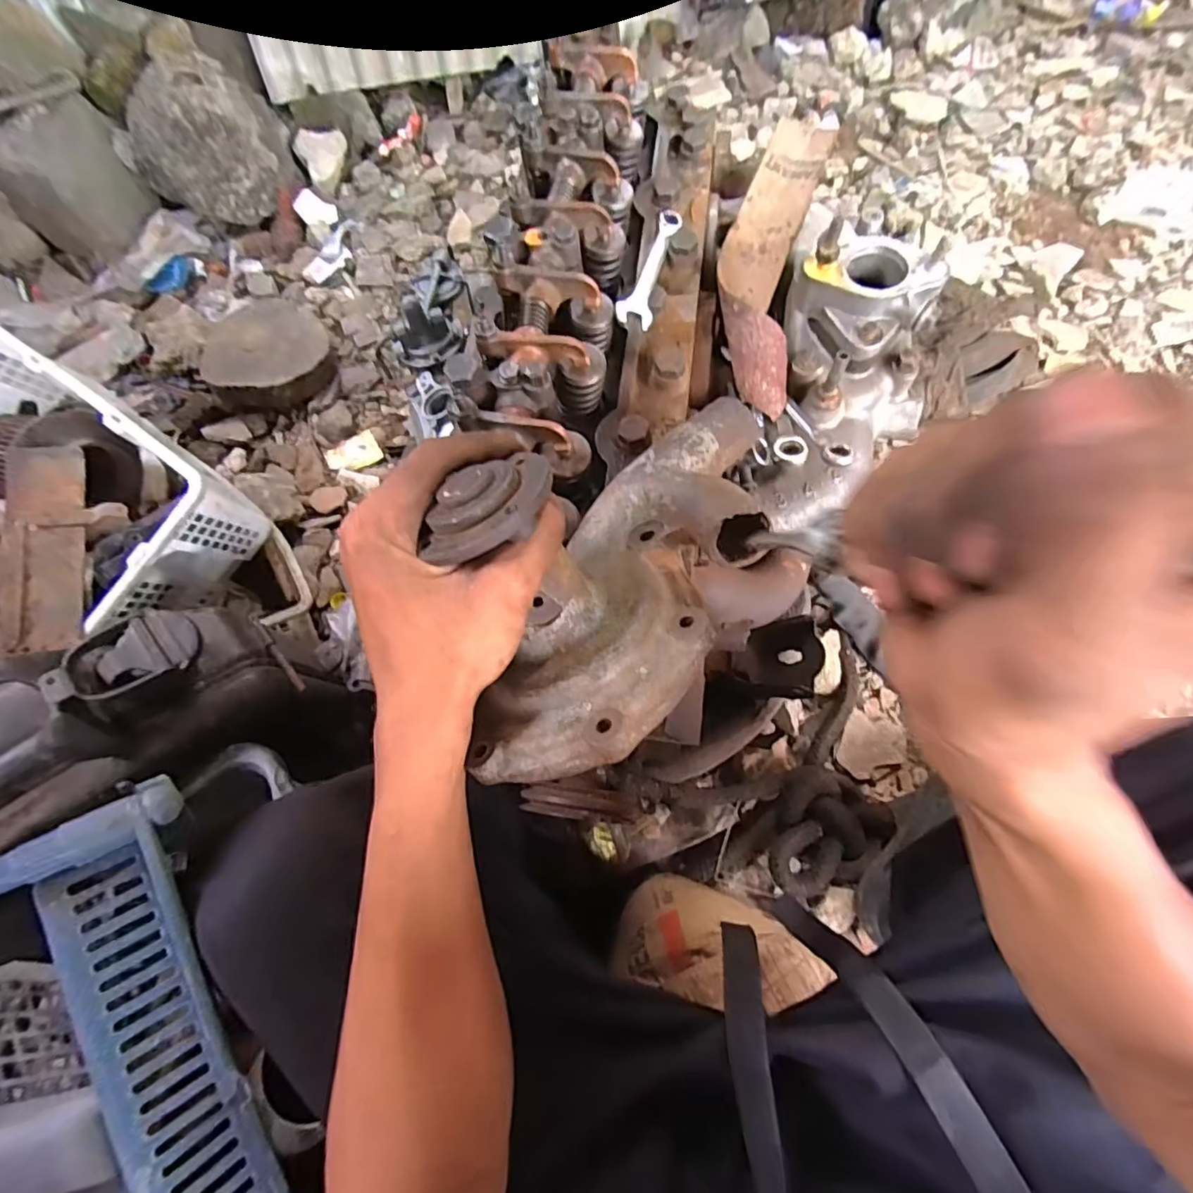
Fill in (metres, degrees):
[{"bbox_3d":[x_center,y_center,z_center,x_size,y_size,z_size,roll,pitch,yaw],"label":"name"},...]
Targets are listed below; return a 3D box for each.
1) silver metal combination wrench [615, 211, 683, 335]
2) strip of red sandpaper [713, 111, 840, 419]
[{"bbox_3d":[0.040,-0.242,0.409,0.025,0.007,0.136,17,62,-3],"label":"silver metal combination wrench"},{"bbox_3d":[0.130,-0.264,0.422,0.063,0.034,0.282,13,71,6],"label":"strip of red sandpaper"}]

